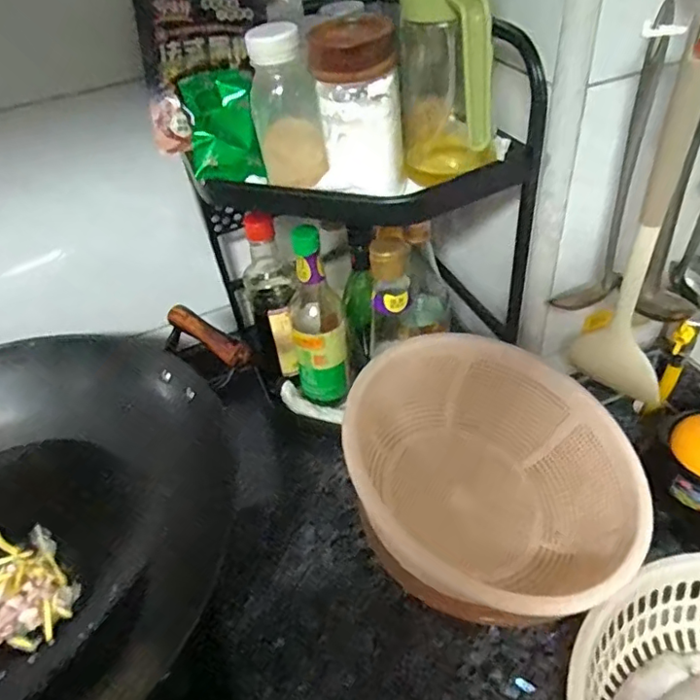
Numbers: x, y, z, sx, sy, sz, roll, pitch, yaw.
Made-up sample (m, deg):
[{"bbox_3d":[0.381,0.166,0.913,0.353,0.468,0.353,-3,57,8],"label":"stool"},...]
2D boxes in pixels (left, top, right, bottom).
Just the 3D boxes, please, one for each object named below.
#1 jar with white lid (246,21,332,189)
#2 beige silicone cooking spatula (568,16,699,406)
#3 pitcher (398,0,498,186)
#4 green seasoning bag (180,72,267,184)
[{"bbox_3d":[-0.048,-0.185,0.458,0.053,0.124,0.046,-12,44,-5],"label":"jar with white lid"},{"bbox_3d":[0.236,-0.082,0.447,0.075,0.320,0.023,12,47,19],"label":"beige silicone cooking spatula"},{"bbox_3d":[0.074,-0.215,0.438,0.068,0.192,0.106,-2,44,6],"label":"pitcher"},{"bbox_3d":[-0.112,-0.200,0.509,0.062,0.094,0.022,-8,5,-28],"label":"green seasoning bag"}]

